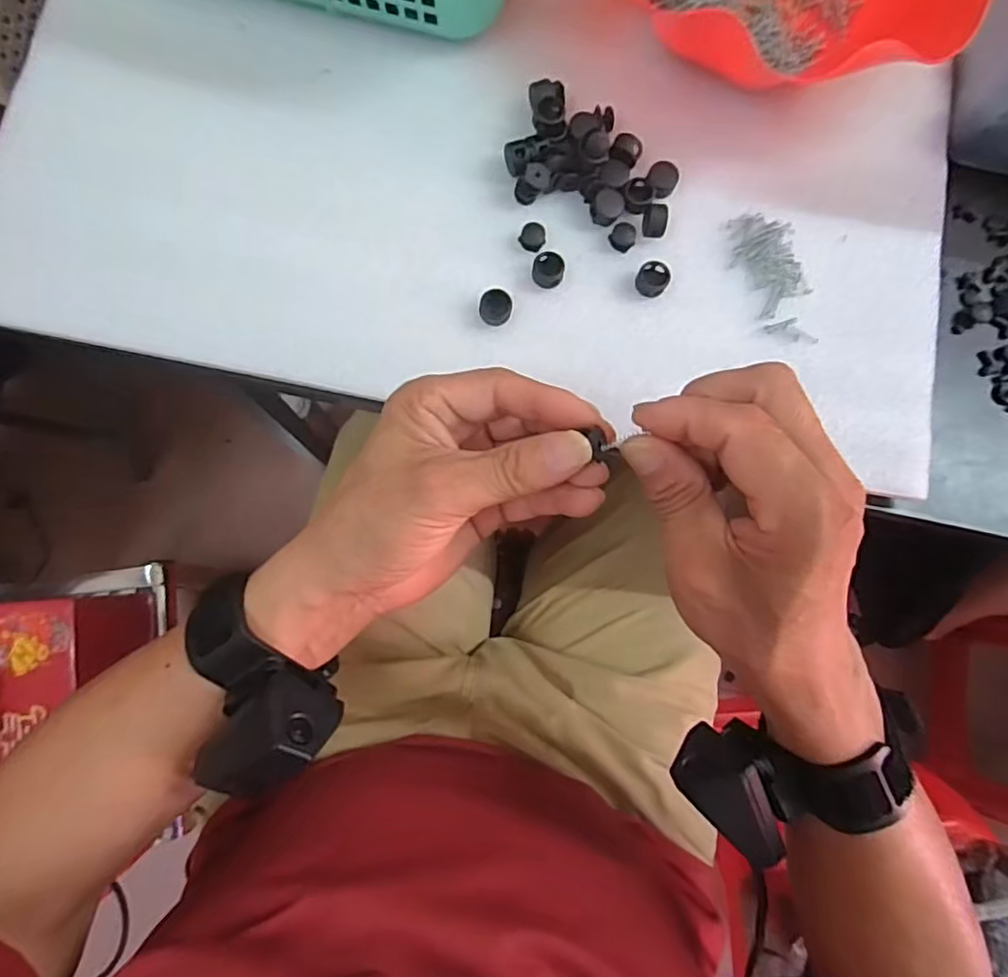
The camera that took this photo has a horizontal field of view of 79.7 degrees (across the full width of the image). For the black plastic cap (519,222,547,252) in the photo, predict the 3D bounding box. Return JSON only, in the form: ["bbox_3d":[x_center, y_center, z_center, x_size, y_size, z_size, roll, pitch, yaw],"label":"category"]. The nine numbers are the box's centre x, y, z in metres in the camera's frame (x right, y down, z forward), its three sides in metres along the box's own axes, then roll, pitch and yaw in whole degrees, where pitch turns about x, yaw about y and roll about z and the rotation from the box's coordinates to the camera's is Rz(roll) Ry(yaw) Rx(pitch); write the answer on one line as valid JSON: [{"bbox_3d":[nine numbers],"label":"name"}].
[{"bbox_3d":[0.016,-0.137,0.328,0.013,0.006,0.013,1,82,-4],"label":"black plastic cap"}]

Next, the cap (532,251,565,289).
[{"bbox_3d":[0.024,-0.118,0.325,0.017,0.007,0.018,1,82,-4],"label":"cap"}]

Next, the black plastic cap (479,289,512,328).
[{"bbox_3d":[-0.004,-0.096,0.320,0.017,0.008,0.016,1,82,-4],"label":"black plastic cap"}]

